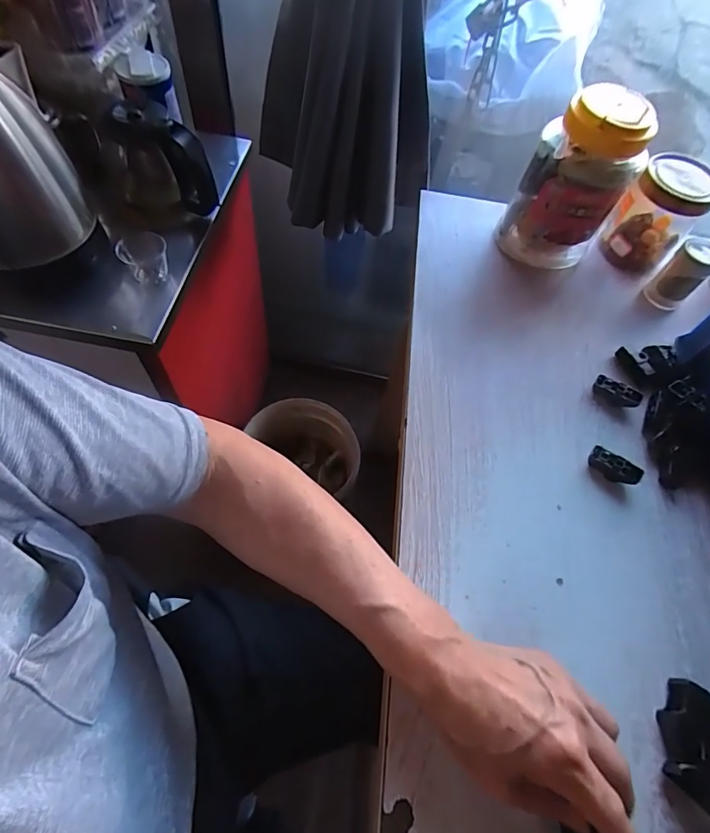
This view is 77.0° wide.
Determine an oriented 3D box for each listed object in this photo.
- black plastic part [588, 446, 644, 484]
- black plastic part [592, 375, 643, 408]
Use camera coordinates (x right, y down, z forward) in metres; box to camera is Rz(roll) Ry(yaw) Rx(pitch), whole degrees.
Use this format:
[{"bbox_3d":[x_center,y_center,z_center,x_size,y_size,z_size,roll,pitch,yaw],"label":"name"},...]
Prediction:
[{"bbox_3d":[0.248,0.050,0.428,0.046,0.017,0.022,30,63,10],"label":"black plastic part"},{"bbox_3d":[0.275,-0.024,0.470,0.046,0.017,0.017,39,65,15],"label":"black plastic part"}]

